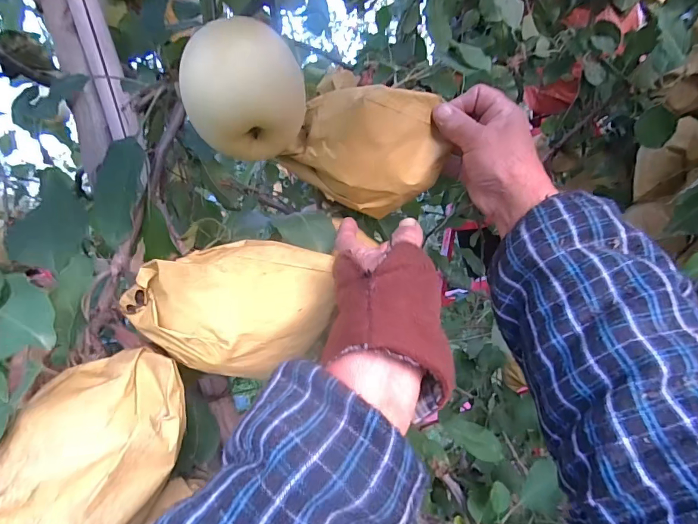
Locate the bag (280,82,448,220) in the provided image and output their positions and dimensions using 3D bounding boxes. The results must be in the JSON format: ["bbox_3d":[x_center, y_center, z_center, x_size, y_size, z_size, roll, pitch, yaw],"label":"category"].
[{"bbox_3d":[0.017,-0.088,0.315,0.117,0.090,0.049,-10,8,-24],"label":"bag"}]

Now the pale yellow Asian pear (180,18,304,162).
[{"bbox_3d":[-0.066,-0.109,0.267,0.071,0.069,0.070,-7,7,1],"label":"pale yellow Asian pear"}]

